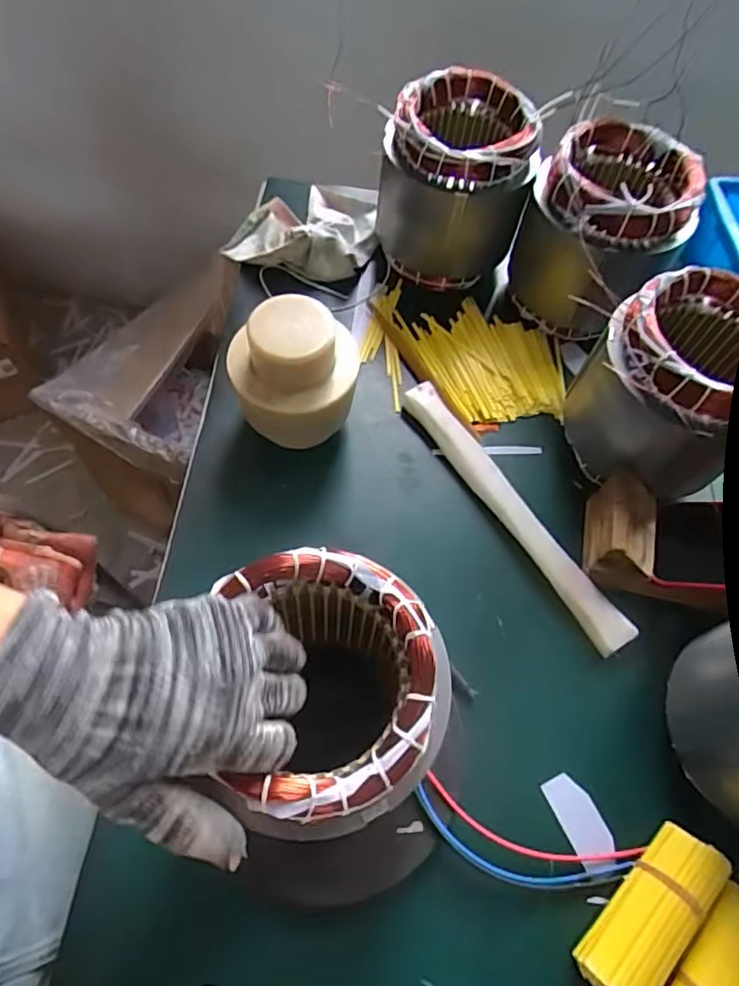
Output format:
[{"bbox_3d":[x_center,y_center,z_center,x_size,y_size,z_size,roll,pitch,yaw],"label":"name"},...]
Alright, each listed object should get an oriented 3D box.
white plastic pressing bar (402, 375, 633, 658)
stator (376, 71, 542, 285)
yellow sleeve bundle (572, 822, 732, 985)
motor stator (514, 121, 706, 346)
[{"bbox_3d":[0.130,0.011,0.548,0.036,0.018,0.300,-27,67,-17],"label":"white plastic pressing bar"},{"bbox_3d":[0.091,-0.338,0.654,0.155,0.161,0.137,4,61,-2],"label":"stator"},{"bbox_3d":[0.187,0.280,0.394,0.112,0.039,0.041,-39,71,-22],"label":"yellow sleeve bundle"},{"bbox_3d":[0.240,-0.276,0.627,0.149,0.163,0.148,22,62,7],"label":"motor stator"}]

